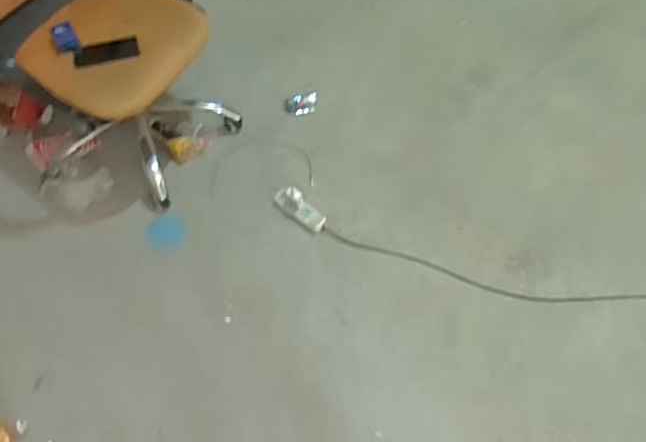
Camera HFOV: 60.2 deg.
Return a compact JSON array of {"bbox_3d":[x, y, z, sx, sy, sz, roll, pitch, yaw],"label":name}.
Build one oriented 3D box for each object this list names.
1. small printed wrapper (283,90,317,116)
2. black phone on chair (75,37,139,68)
[{"bbox_3d":[-0.074,-0.379,1.790,0.106,0.021,0.079,1,60,2],"label":"small printed wrapper"},{"bbox_3d":[-0.566,-0.443,1.456,0.162,0.016,0.056,-15,82,-5],"label":"black phone on chair"}]

